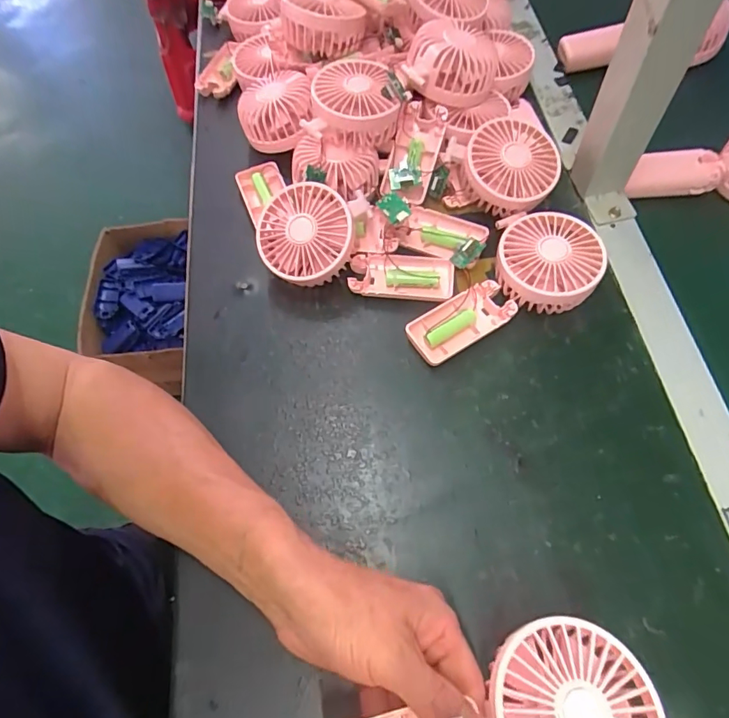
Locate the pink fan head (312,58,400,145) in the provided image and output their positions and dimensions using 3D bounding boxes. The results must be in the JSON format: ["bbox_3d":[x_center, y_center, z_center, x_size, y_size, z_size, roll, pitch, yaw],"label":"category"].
[{"bbox_3d":[-0.011,-0.242,0.448,0.071,0.035,0.076,-16,64,-2],"label":"pink fan head"}]

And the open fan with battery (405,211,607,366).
[{"bbox_3d":[0.118,-0.065,0.420,0.178,0.035,0.099,-35,66,1],"label":"open fan with battery"}]

